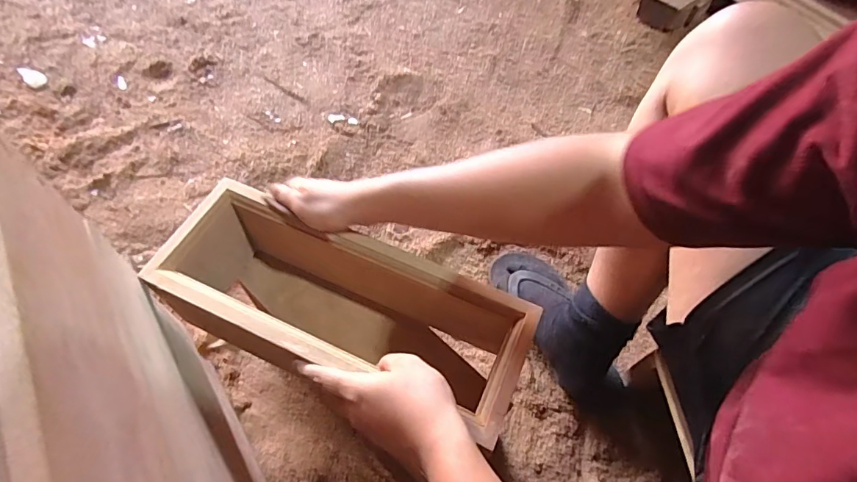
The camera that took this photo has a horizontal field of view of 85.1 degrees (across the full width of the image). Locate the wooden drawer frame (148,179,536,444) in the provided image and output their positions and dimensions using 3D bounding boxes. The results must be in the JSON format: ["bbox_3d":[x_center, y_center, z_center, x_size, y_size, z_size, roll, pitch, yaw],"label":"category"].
[{"bbox_3d":[-0.090,0.084,0.531,0.388,0.141,0.150,17,61,11],"label":"wooden drawer frame"}]

